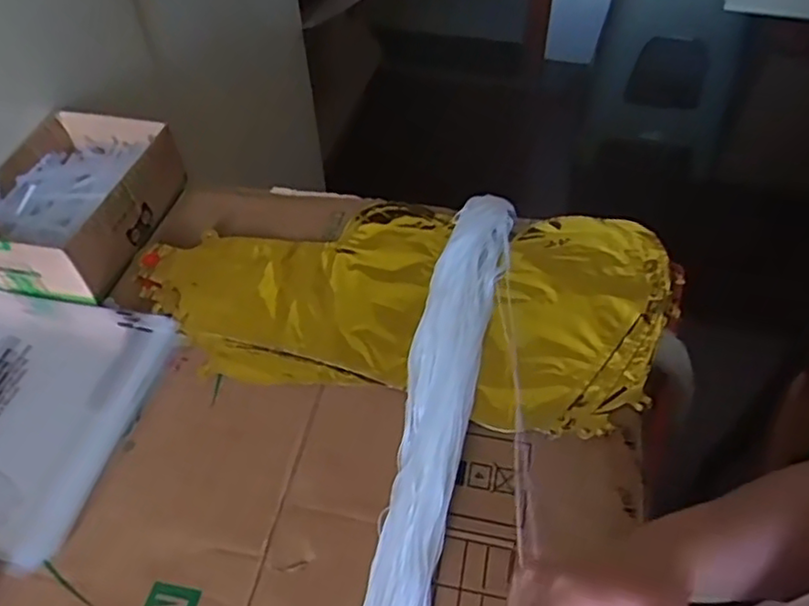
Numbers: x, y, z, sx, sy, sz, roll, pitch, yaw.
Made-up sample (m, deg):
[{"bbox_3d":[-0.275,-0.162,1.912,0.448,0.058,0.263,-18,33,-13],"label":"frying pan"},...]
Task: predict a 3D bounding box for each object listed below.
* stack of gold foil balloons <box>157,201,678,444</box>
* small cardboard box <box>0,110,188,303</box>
[{"bbox_3d":[0.005,-0.010,0.595,0.477,0.019,0.244,6,50,6],"label":"stack of gold foil balloons"},{"bbox_3d":[-0.307,-0.095,0.619,0.140,0.064,0.182,10,51,9],"label":"small cardboard box"}]

